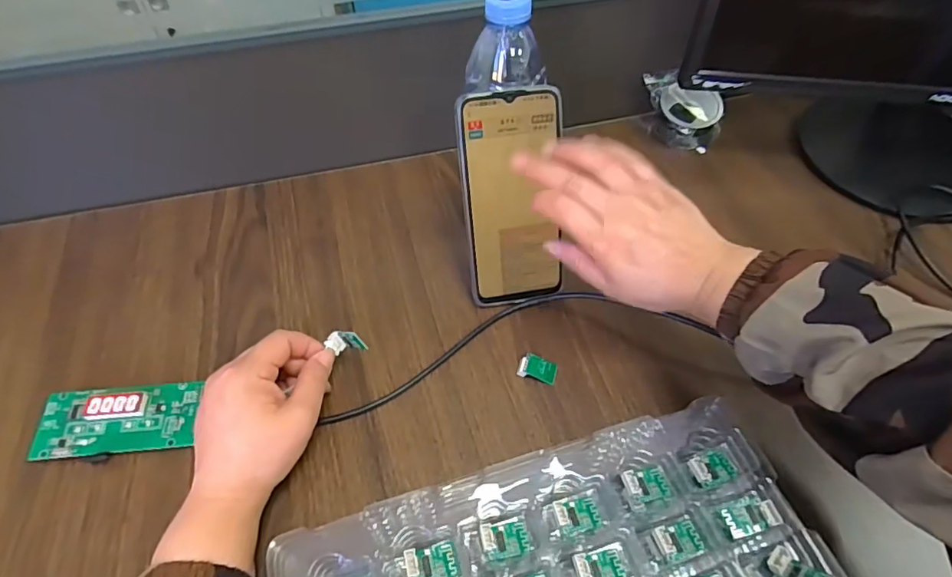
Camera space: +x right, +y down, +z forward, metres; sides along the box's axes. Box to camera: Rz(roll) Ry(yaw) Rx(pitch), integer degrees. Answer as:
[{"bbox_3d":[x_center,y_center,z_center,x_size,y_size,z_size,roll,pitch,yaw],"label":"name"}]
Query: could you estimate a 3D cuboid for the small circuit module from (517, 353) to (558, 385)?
[{"bbox_3d":[0.047,0.059,0.392,0.029,0.008,0.018,15,53,9],"label":"small circuit module"}]

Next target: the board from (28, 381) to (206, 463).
[{"bbox_3d":[-0.242,0.088,0.352,0.098,0.012,0.049,-4,52,-8],"label":"board"}]

